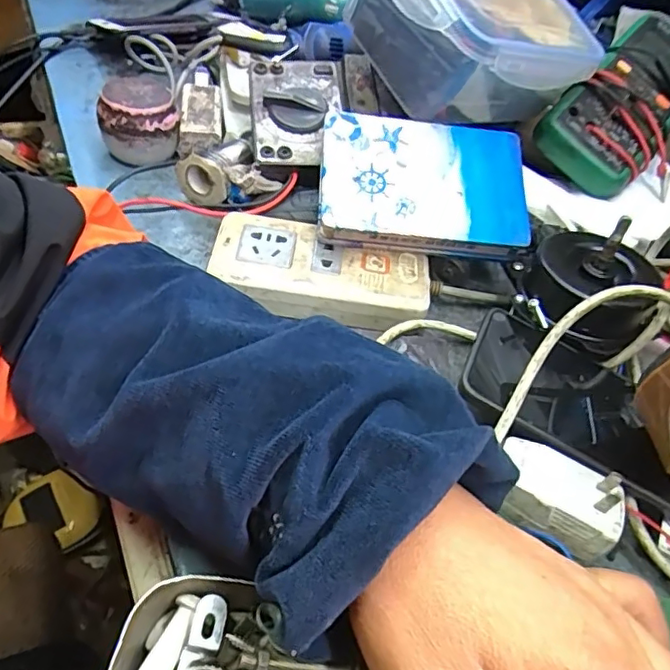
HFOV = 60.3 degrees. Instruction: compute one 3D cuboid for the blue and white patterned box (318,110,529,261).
[{"bbox_3d":[0.063,-0.107,0.414,0.144,0.027,0.096,4,70,-5],"label":"blue and white patterned box"}]

